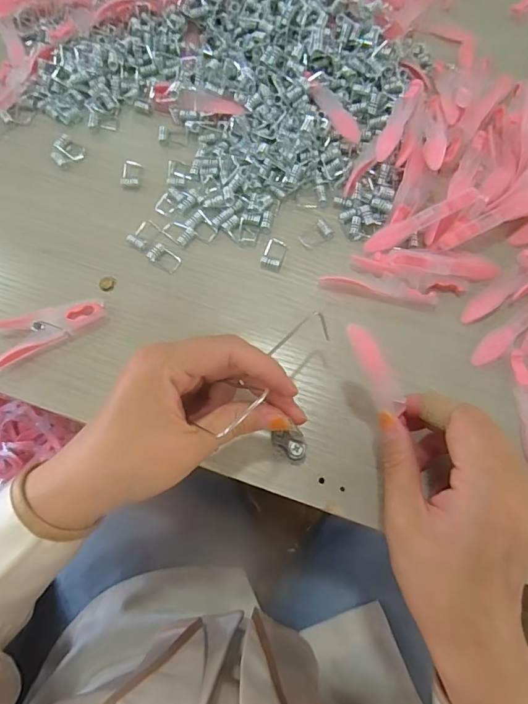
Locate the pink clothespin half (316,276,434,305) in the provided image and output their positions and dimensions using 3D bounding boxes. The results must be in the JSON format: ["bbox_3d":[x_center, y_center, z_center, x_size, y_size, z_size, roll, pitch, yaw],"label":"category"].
[{"bbox_3d":[0.078,-0.043,0.307,0.078,0.013,0.010,11,72,6],"label":"pink clothespin half"}]

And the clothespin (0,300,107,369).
[{"bbox_3d":[-0.144,-0.015,0.303,0.075,0.016,0.029,-21,72,-5],"label":"clothespin"}]

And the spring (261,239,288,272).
[{"bbox_3d":[0.007,-0.070,0.322,0.014,0.007,0.025,16,73,7],"label":"spring"}]

